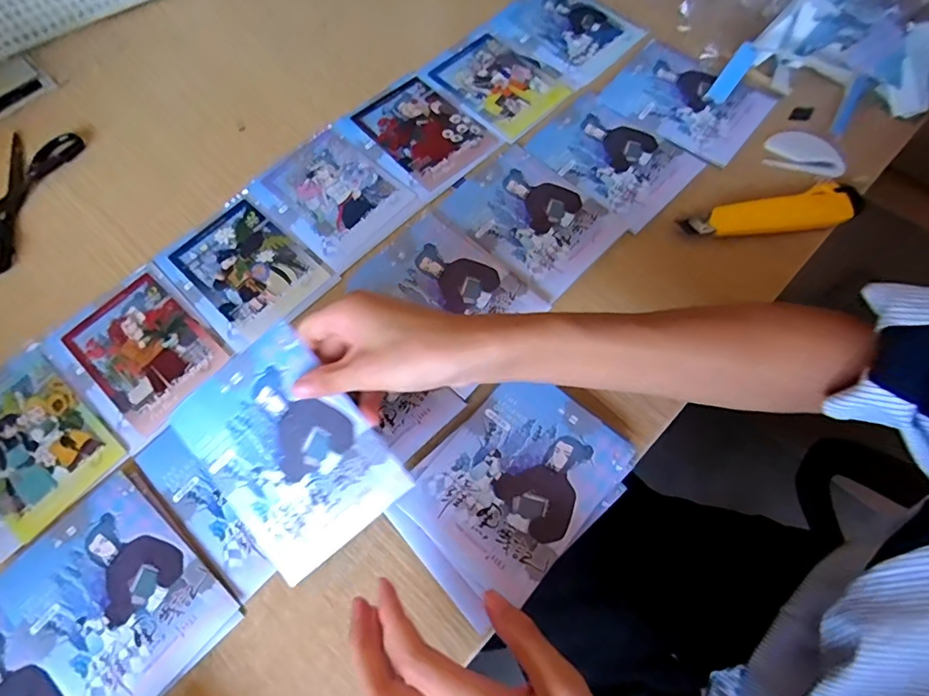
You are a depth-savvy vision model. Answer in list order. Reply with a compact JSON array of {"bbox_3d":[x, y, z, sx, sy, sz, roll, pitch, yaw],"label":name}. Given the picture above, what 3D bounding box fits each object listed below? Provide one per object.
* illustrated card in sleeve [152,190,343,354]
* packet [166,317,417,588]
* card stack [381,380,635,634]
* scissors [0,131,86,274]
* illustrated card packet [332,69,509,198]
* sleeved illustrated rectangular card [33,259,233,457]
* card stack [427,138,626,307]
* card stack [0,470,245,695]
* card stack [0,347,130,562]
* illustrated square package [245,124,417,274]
[{"bbox_3d":[-0.199,-0.073,0.469,0.143,0.004,0.107,41,75,16],"label":"illustrated card in sleeve"},{"bbox_3d":[-0.118,0.068,0.347,0.107,0.005,0.142,-41,85,2],"label":"packet"},{"bbox_3d":[0.034,0.100,0.380,0.160,0.018,0.114,-42,73,-13],"label":"card stack"},{"bbox_3d":[-0.445,-0.148,0.507,0.079,0.011,0.158,10,69,6],"label":"scissors"},{"bbox_3d":[-0.046,-0.216,0.522,0.110,0.006,0.139,-41,72,-13],"label":"illustrated card packet"},{"bbox_3d":[-0.276,0.001,0.442,0.136,0.004,0.110,40,75,16],"label":"sleeved illustrated rectangular card"},{"bbox_3d":[0.058,-0.120,0.476,0.107,0.011,0.145,-42,73,-13],"label":"card stack"},{"bbox_3d":[-0.246,0.175,0.365,0.147,0.009,0.116,41,75,16],"label":"card stack"},{"bbox_3d":[-0.354,0.075,0.413,0.145,0.004,0.110,39,75,16],"label":"card stack"},{"bbox_3d":[-0.129,-0.149,0.500,0.138,0.006,0.109,41,75,16],"label":"illustrated square package"}]

